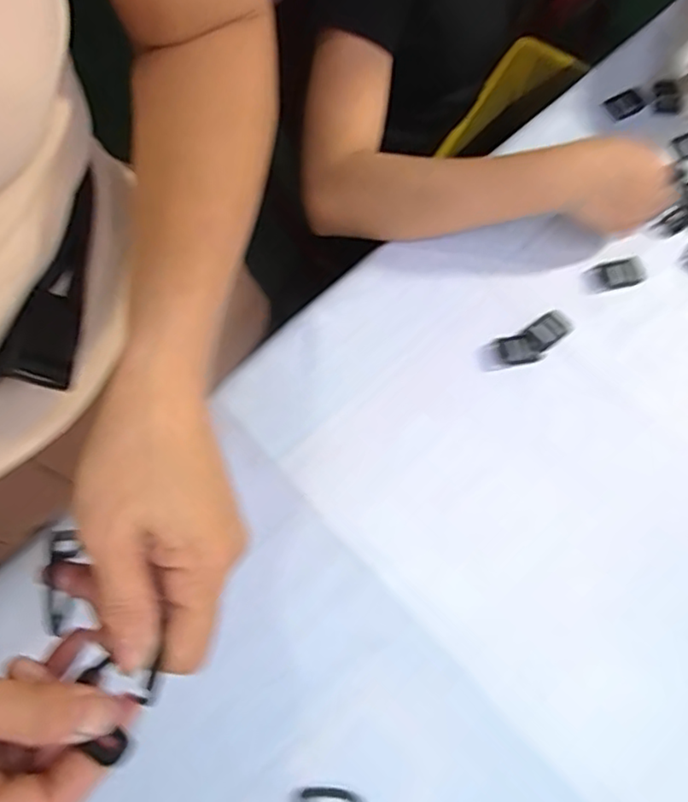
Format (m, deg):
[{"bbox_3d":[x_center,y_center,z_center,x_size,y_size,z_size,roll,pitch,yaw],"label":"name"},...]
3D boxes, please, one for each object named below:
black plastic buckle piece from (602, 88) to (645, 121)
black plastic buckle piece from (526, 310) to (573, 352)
[{"bbox_3d":[0.277,-0.292,0.590,0.036,0.004,0.029,-29,73,-8],"label":"black plastic buckle piece"},{"bbox_3d":[0.171,-0.059,0.503,0.035,0.006,0.024,-35,74,-10],"label":"black plastic buckle piece"}]

